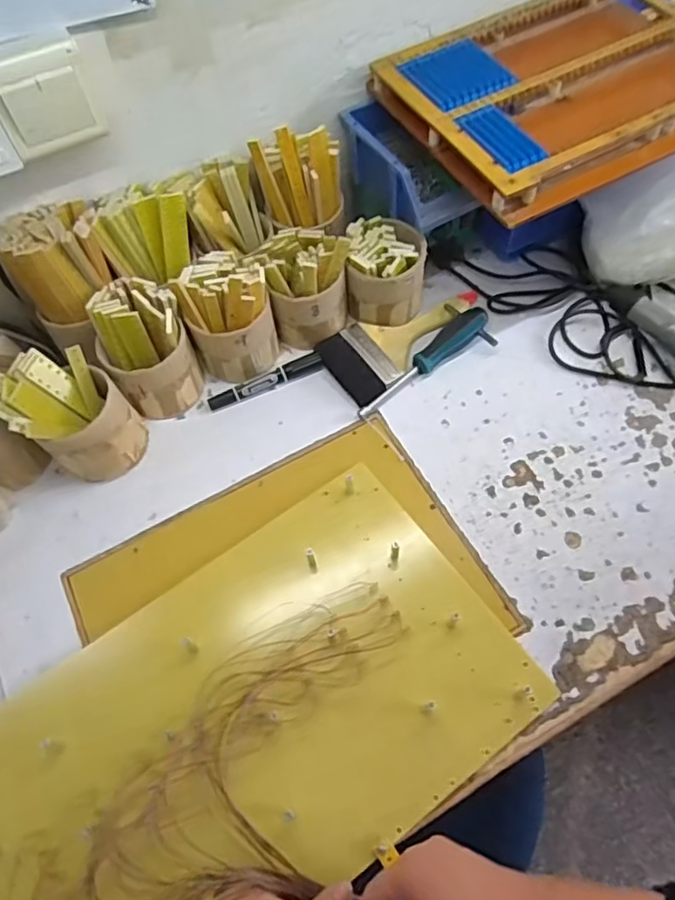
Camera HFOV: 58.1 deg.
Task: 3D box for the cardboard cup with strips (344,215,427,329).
[{"bbox_3d":[0.057,-0.212,0.727,0.087,0.098,0.088,-1,61,3],"label":"cardboard cup with strips"}]

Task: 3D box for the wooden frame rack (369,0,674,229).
[{"bbox_3d":[0.255,-0.410,0.683,0.359,0.061,0.280,-25,63,-10],"label":"wooden frame rack"}]

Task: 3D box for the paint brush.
[{"bbox_3d":[0.084,-0.142,0.741,0.206,0.020,0.096,-32,64,-14],"label":"paint brush"}]

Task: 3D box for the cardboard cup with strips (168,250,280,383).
[{"bbox_3d":[-0.122,-0.150,0.694,0.093,0.126,0.085,-1,61,3],"label":"cardboard cup with strips"}]

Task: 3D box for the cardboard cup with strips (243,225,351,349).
[{"bbox_3d":[-0.039,-0.192,0.717,0.095,0.110,0.090,-1,61,3],"label":"cardboard cup with strips"}]

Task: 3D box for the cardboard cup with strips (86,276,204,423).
[{"bbox_3d":[-0.211,-0.110,0.676,0.092,0.123,0.095,-1,61,3],"label":"cardboard cup with strips"}]

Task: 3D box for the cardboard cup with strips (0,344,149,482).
[{"bbox_3d":[-0.275,-0.035,0.640,0.107,0.128,0.102,-1,61,3],"label":"cardboard cup with strips"}]

